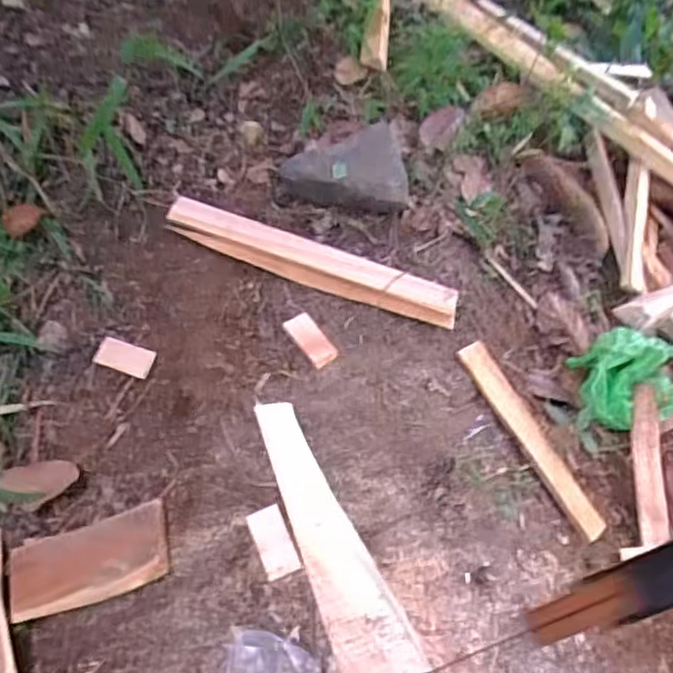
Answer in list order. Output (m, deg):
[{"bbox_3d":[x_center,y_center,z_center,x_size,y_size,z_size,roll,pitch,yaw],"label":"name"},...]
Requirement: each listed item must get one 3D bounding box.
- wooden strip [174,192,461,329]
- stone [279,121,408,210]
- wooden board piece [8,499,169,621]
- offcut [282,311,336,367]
[{"bbox_3d":[-0.032,-0.098,0.845,0.395,0.017,0.060,20,80,2],"label":"wooden strip"},{"bbox_3d":[0.010,-0.243,0.894,0.170,0.075,0.118,-7,54,1],"label":"stone"},{"bbox_3d":[-0.277,0.248,0.701,0.190,0.013,0.084,-19,54,7],"label":"wooden board piece"},{"bbox_3d":[-0.032,0.003,0.804,0.035,0.007,0.076,-36,76,-18],"label":"offcut"}]

